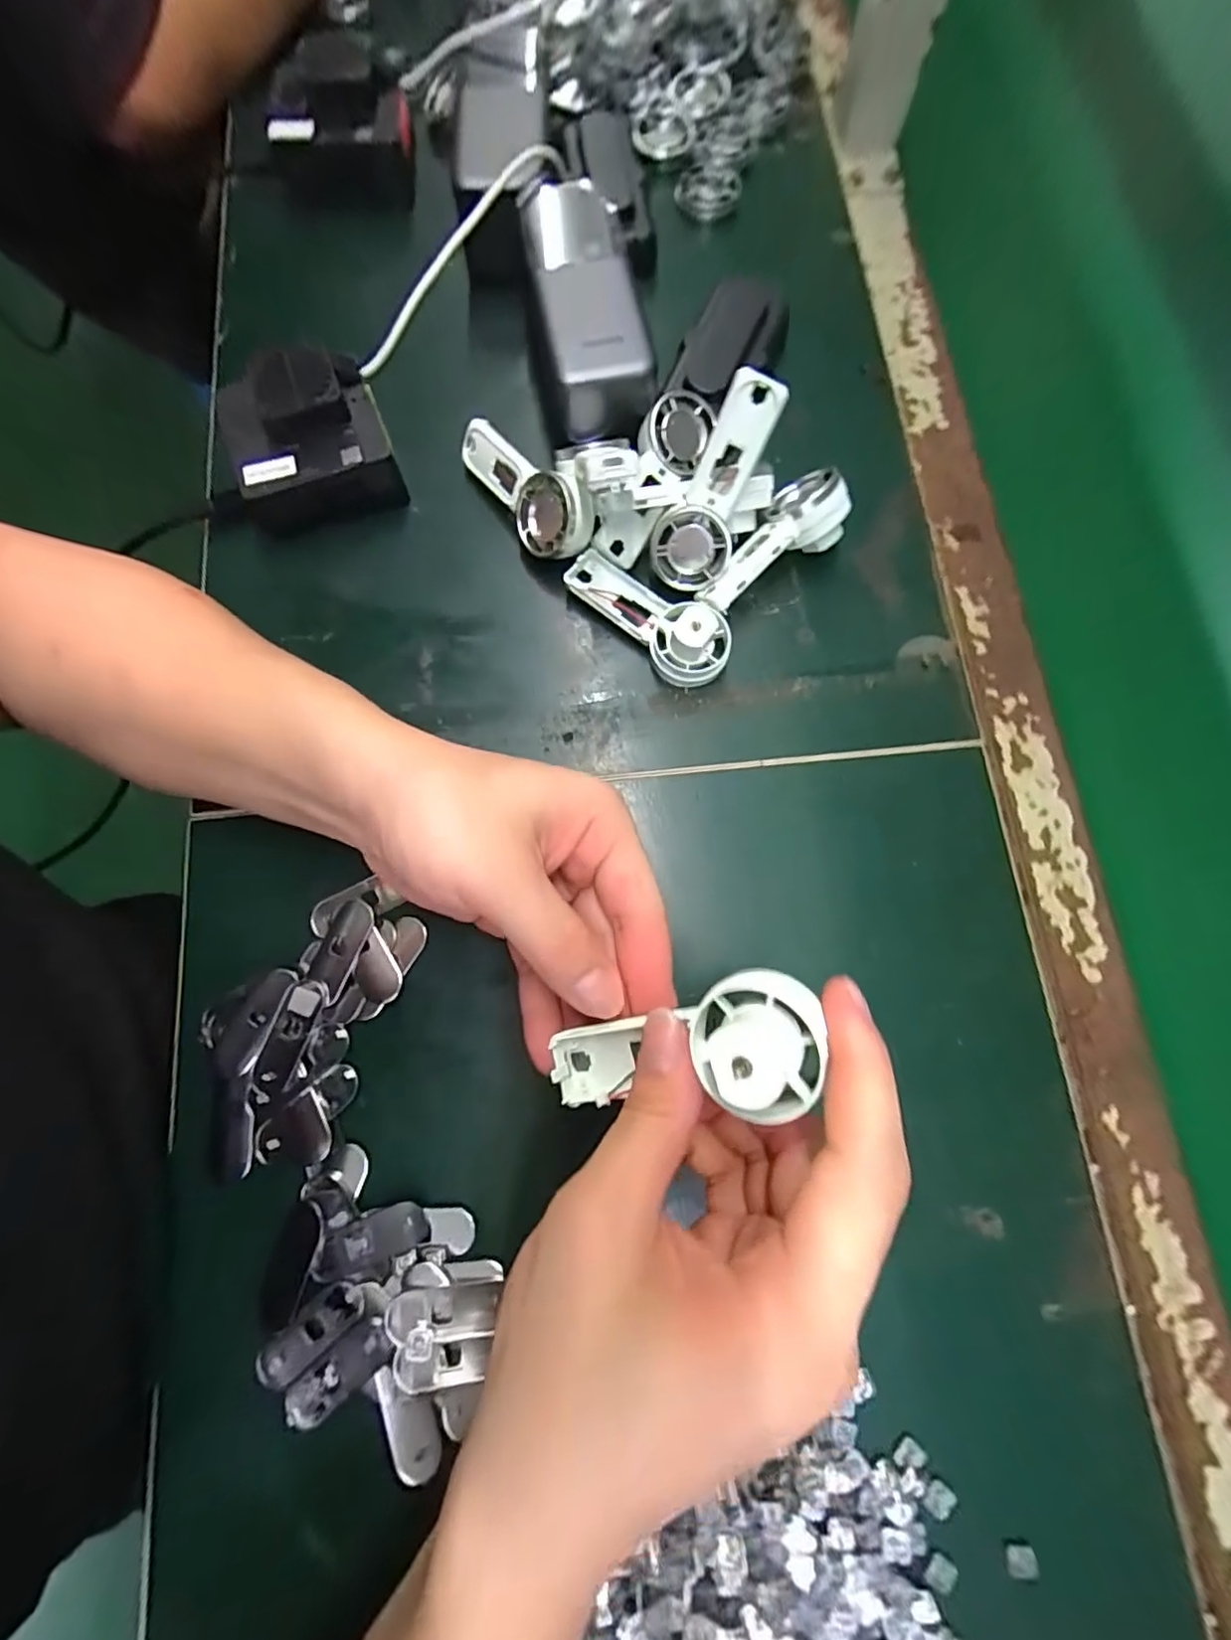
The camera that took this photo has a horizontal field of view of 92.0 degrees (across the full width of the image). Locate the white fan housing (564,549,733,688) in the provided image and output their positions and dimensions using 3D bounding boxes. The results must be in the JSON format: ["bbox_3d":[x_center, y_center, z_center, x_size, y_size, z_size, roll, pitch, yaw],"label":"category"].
[{"bbox_3d":[0.017,-0.107,0.306,0.094,0.032,0.037,42,80,9],"label":"white fan housing"}]

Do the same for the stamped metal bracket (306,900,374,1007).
[{"bbox_3d":[-0.128,0.060,0.277,0.019,0.005,0.045,25,78,6],"label":"stamped metal bracket"}]

